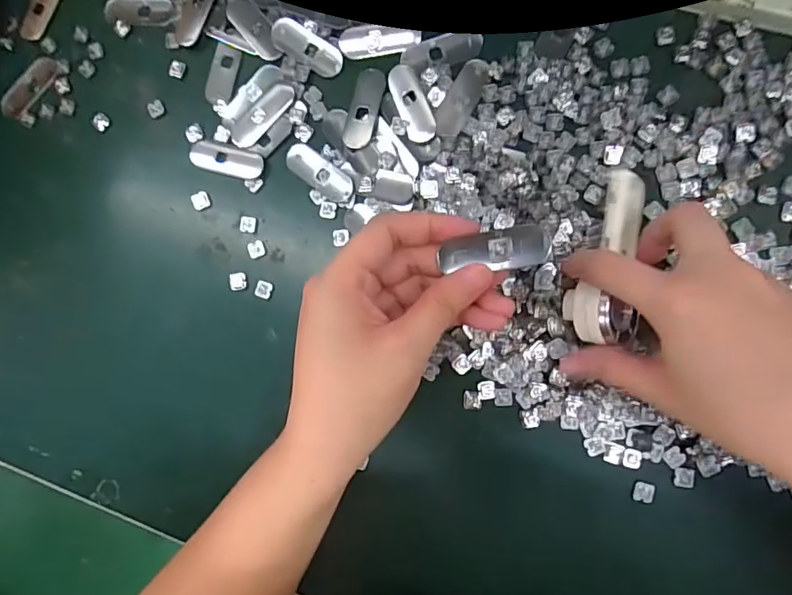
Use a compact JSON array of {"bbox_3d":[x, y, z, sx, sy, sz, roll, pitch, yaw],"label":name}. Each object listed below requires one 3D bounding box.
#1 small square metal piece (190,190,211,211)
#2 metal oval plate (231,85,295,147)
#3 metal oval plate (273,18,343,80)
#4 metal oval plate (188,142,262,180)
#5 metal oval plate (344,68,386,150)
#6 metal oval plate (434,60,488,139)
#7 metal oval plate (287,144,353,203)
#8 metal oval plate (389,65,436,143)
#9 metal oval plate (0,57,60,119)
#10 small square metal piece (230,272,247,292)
[{"bbox_3d":[-0.126,-0.062,0.323,0.011,0.004,0.012,-34,84,6],"label":"small square metal piece"},{"bbox_3d":[-0.084,-0.115,0.319,0.049,0.004,0.016,-41,83,5],"label":"metal oval plate"},{"bbox_3d":[-0.056,-0.157,0.315,0.050,0.004,0.019,34,93,8],"label":"metal oval plate"},{"bbox_3d":[-0.109,-0.088,0.322,0.049,0.004,0.018,14,90,8],"label":"metal oval plate"},{"bbox_3d":[-0.020,-0.117,0.309,0.018,0.004,0.050,16,90,8],"label":"metal oval plate"},{"bbox_3d":[0.039,-0.120,0.303,0.018,0.004,0.050,27,92,8],"label":"metal oval plate"},{"bbox_3d":[-0.047,-0.078,0.312,0.050,0.004,0.017,38,93,8],"label":"metal oval plate"},{"bbox_3d":[0.010,-0.118,0.305,0.018,0.004,0.049,-21,85,7],"label":"metal oval plate"},{"bbox_3d":[-0.253,-0.145,0.346,0.019,0.004,0.049,42,94,7],"label":"metal oval plate"},{"bbox_3d":[-0.100,-0.010,0.317,0.011,0.004,0.011,-6,87,8],"label":"small square metal piece"}]

